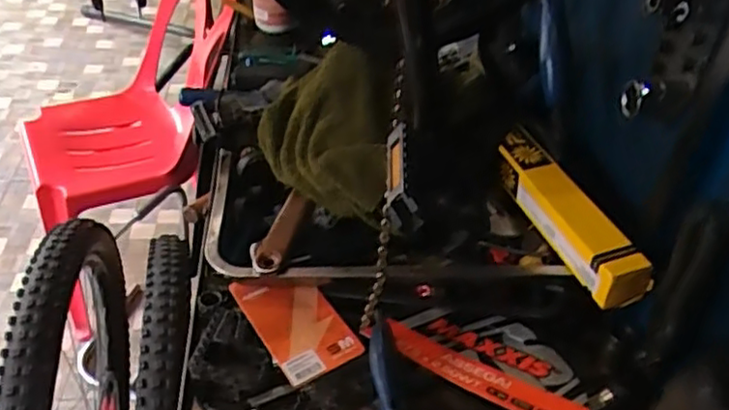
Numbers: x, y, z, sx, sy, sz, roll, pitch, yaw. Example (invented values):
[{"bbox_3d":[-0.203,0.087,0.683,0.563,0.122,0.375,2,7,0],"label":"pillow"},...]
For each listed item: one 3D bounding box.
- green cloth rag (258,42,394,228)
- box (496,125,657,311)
[{"bbox_3d":[-0.037,-0.076,0.659,0.129,0.107,0.171,-1,41,-8],"label":"green cloth rag"},{"bbox_3d":[0.186,0.006,0.653,0.046,0.046,0.220,-11,43,-19],"label":"box"}]

